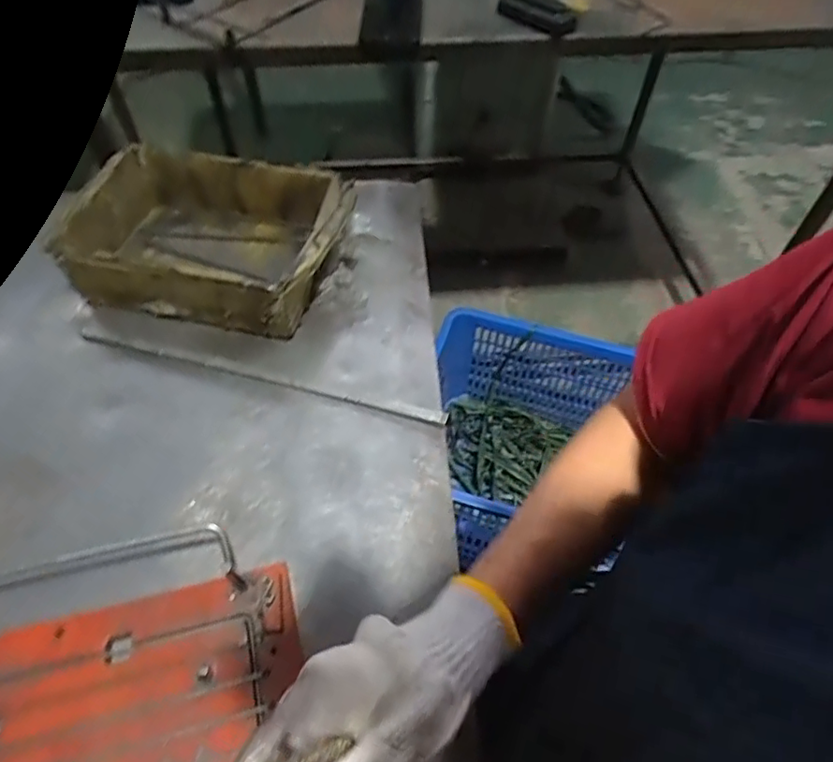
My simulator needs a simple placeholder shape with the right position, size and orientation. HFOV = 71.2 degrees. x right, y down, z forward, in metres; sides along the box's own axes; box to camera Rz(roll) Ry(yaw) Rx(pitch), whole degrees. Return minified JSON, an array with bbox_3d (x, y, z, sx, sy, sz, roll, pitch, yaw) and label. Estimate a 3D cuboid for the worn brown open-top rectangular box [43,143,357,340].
[{"bbox_3d":[-0.205,-0.144,0.588,0.252,0.078,0.175,13,55,5],"label":"worn brown open-top rectangular box"}]

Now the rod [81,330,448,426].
[{"bbox_3d":[-0.146,-0.006,0.535,0.353,0.012,0.011,13,55,6],"label":"rod"}]

